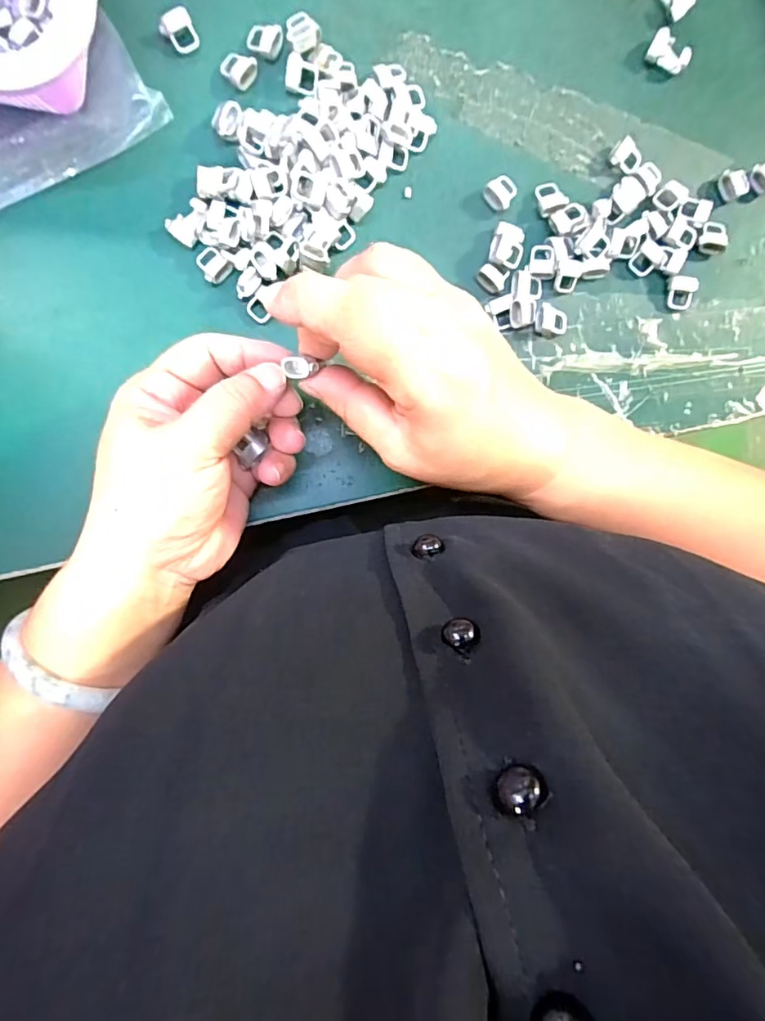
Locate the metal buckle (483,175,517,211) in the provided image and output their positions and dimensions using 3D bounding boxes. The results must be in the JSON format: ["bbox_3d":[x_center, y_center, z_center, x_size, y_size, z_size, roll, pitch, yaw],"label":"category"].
[{"bbox_3d":[0.063,-0.170,0.285,0.015,0.007,0.016,44,88,-5],"label":"metal buckle"}]

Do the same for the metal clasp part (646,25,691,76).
[{"bbox_3d":[0.156,-0.249,0.288,0.022,0.008,0.018,25,90,-6],"label":"metal clasp part"}]

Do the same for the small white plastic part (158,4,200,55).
[{"bbox_3d":[-0.103,-0.242,0.268,0.016,0.006,0.018,-30,94,-4],"label":"small white plastic part"}]

